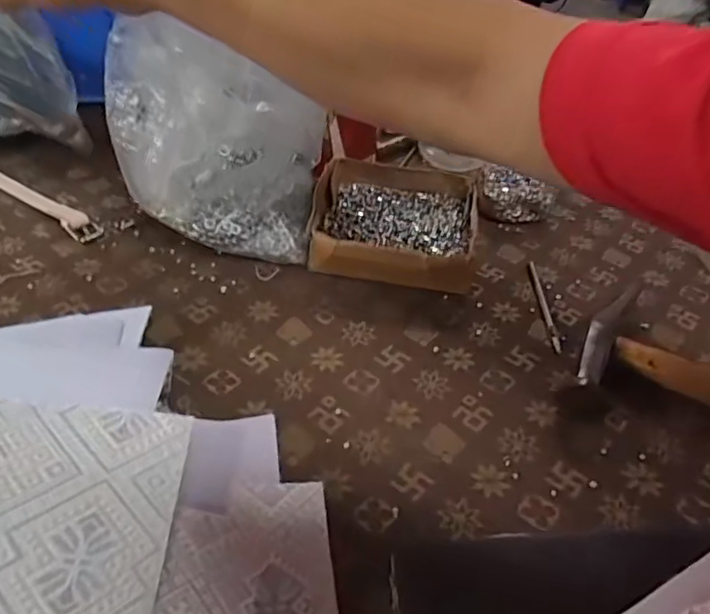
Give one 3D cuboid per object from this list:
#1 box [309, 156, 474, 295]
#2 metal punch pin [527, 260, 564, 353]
[{"bbox_3d":[0.035,-0.076,0.492,0.144,0.038,0.143,6,44,1],"label":"box"},{"bbox_3d":[0.151,-0.003,0.446,0.009,0.004,0.099,3,44,-2],"label":"metal punch pin"}]

